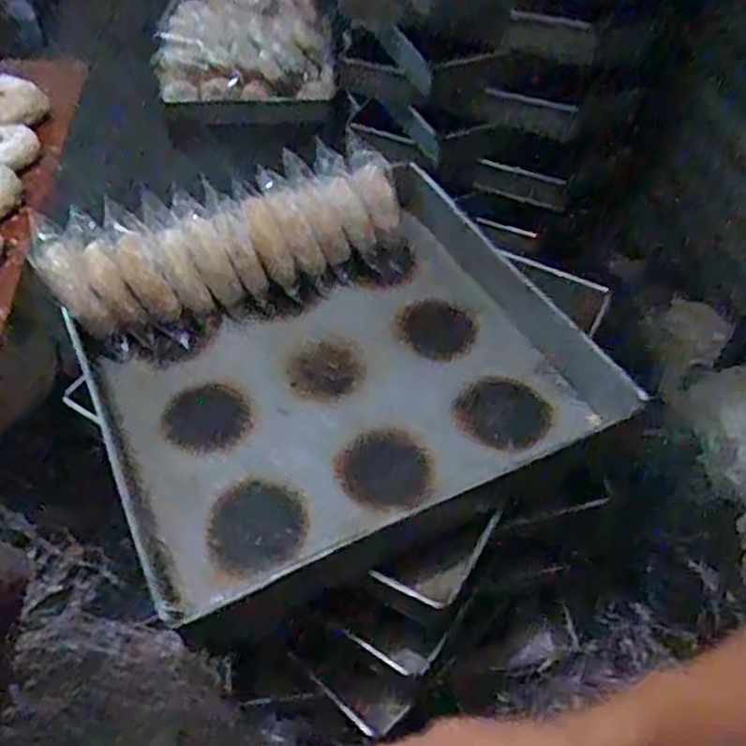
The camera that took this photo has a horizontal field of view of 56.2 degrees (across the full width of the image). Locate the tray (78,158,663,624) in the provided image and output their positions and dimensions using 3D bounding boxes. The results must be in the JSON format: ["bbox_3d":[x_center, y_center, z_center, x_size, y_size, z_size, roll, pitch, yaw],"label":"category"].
[{"bbox_3d":[-0.019,0.009,0.646,0.437,0.074,0.336,-25,55,-21],"label":"tray"}]

